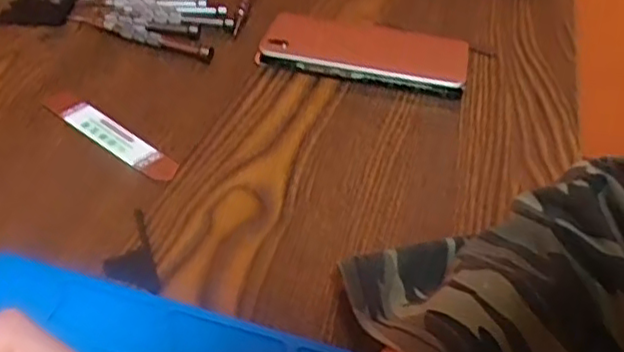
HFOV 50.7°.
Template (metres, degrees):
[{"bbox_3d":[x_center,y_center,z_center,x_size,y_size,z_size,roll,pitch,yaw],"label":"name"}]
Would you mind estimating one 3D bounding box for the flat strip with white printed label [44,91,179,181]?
[{"bbox_3d":[-0.128,-0.027,0.416,0.115,0.004,0.022,31,48,27],"label":"flat strip with white printed label"}]

